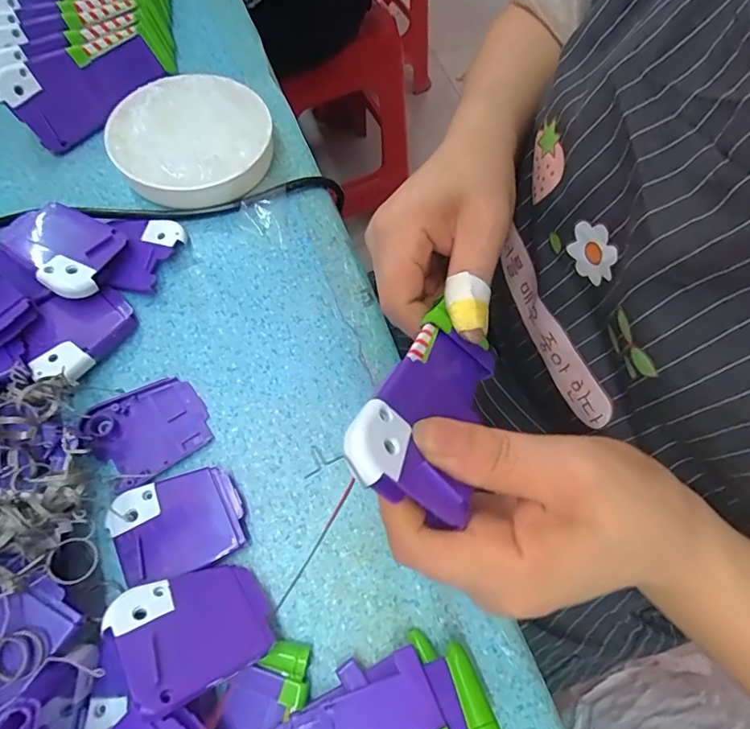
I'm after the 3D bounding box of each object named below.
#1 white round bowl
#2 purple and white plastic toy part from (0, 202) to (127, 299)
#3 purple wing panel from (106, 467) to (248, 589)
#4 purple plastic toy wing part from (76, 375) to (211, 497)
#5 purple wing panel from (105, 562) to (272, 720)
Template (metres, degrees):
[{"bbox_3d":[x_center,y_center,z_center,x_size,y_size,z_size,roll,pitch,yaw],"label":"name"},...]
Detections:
[{"bbox_3d":[-0.123,-0.153,0.327,0.104,0.034,0.098,1,66,-2],"label":"white round bowl"},{"bbox_3d":[-0.186,-0.069,0.288,0.068,0.023,0.050,29,67,10],"label":"purple and white plastic toy part"},{"bbox_3d":[-0.099,0.081,0.243,0.062,0.011,0.047,-15,67,-10],"label":"purple wing panel"},{"bbox_3d":[-0.125,0.035,0.263,0.059,0.008,0.052,-35,72,-17],"label":"purple plastic toy wing part"},{"bbox_3d":[-0.078,0.114,0.210,0.061,0.004,0.052,-10,43,-40],"label":"purple wing panel"}]

